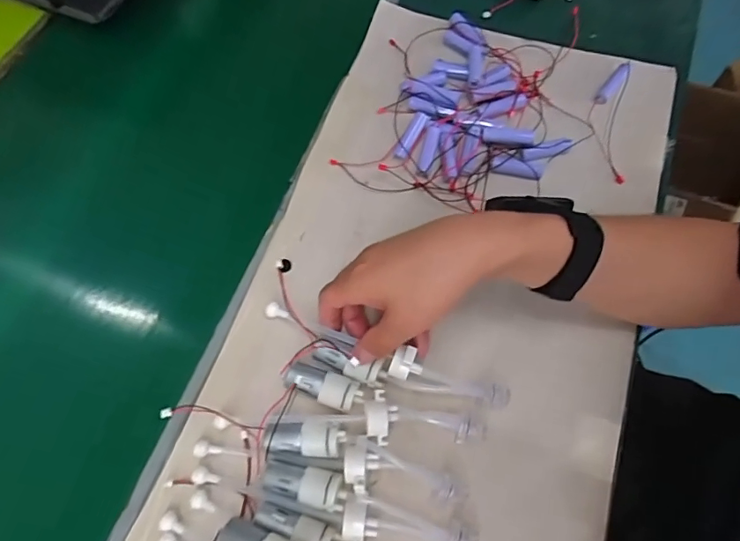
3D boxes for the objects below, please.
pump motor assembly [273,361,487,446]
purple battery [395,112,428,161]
[{"bbox_3d":[0.009,0.110,0.388,0.158,0.027,0.045,11,68,6],"label":"pump motor assembly"},{"bbox_3d":[0.041,-0.132,0.489,0.014,0.015,0.051,27,71,12],"label":"purple battery"}]

